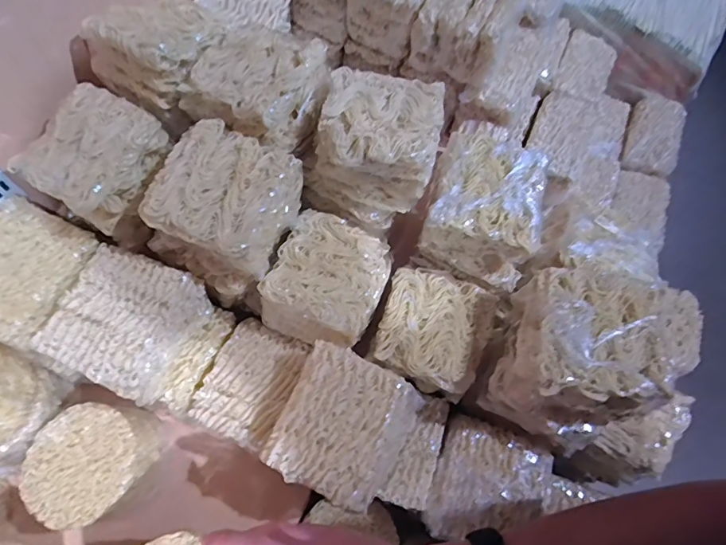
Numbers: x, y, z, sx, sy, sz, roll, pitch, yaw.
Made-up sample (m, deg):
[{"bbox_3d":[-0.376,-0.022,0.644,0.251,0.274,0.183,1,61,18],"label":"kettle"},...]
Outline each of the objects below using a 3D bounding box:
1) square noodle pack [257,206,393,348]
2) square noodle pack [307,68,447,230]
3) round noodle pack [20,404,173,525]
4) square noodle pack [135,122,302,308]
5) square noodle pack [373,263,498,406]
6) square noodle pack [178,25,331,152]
[{"bbox_3d":[-0.036,0.011,0.508,0.113,0.068,0.120,21,67,8],"label":"square noodle pack"},{"bbox_3d":[0.015,-0.129,0.490,0.119,0.091,0.119,17,66,6],"label":"square noodle pack"},{"bbox_3d":[-0.282,0.203,0.501,0.117,0.073,0.110,1,66,-1],"label":"round noodle pack"},{"bbox_3d":[-0.135,-0.065,0.457,0.112,0.083,0.119,23,67,9],"label":"square noodle pack"},{"bbox_3d":[0.076,0.063,0.521,0.115,0.049,0.119,22,67,8],"label":"square noodle pack"},{"bbox_3d":[-0.105,-0.193,0.481,0.117,0.056,0.115,30,68,11],"label":"square noodle pack"}]

